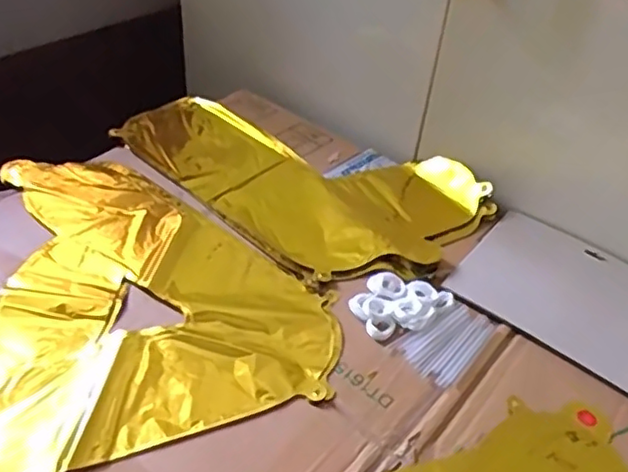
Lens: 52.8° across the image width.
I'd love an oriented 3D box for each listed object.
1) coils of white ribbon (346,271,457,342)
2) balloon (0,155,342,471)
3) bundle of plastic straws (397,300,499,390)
[{"bbox_3d":[0.076,0.059,0.575,0.083,0.012,0.069,-28,52,-33],"label":"coils of white ribbon"},{"bbox_3d":[-0.159,0.062,0.565,0.353,0.032,0.375,6,42,1],"label":"balloon"},{"bbox_3d":[0.119,0.090,0.550,0.050,0.010,0.087,35,49,28],"label":"bundle of plastic straws"}]

